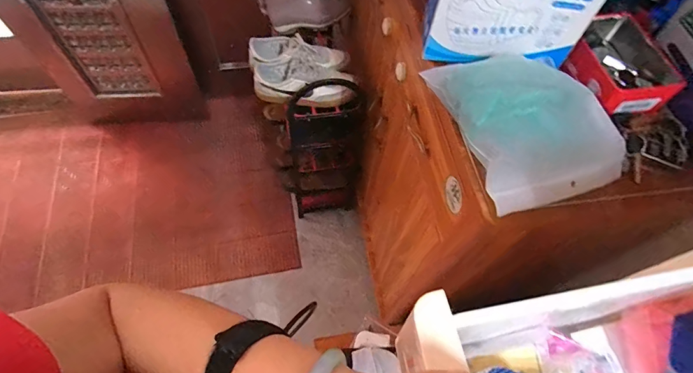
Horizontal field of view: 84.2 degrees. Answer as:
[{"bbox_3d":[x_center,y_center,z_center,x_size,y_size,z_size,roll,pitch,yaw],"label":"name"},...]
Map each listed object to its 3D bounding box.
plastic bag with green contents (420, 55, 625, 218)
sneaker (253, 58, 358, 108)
[{"bbox_3d":[0.233,-0.081,0.459,0.195,0.073,0.209,-7,63,-8],"label":"plastic bag with green contents"},{"bbox_3d":[-0.110,-0.273,0.993,0.256,0.086,0.117,-1,62,-4],"label":"sneaker"}]

